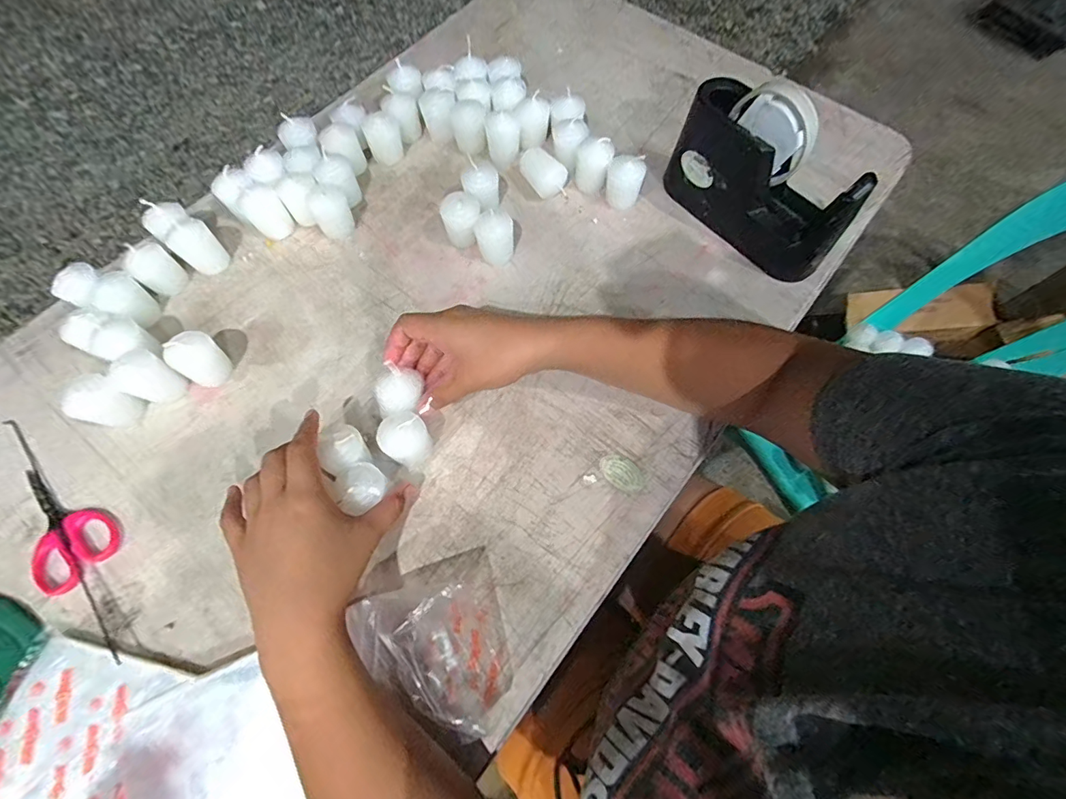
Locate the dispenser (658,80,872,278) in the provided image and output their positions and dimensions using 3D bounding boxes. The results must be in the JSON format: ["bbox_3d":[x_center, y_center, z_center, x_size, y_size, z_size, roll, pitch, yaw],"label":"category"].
[{"bbox_3d":[0.217,-0.211,0.439,0.055,0.129,0.185,-39,74,-15],"label":"dispenser"}]

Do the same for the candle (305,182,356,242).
[{"bbox_3d":[-0.207,-0.195,0.477,0.036,0.052,0.037,-31,72,-13],"label":"candle"}]

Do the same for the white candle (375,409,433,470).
[{"bbox_3d":[-0.102,0.033,0.379,0.039,0.050,0.036,0,68,-1],"label":"white candle"}]

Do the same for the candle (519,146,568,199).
[{"bbox_3d":[0.011,-0.247,0.504,0.033,0.031,0.054,-35,73,-14],"label":"candle"}]

